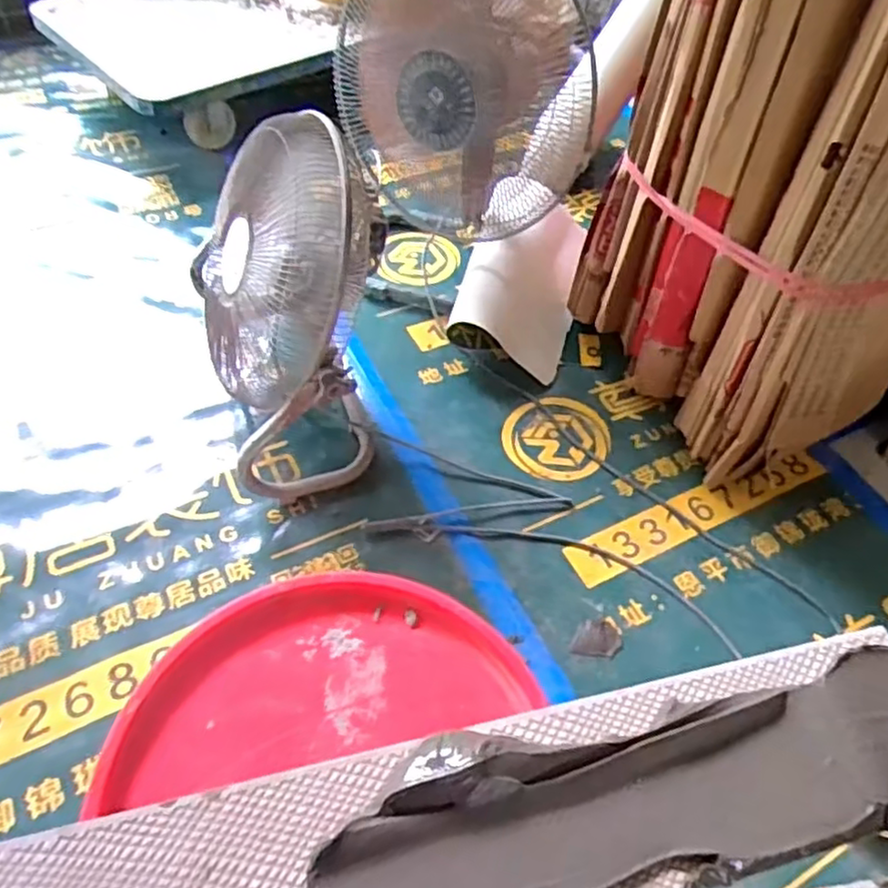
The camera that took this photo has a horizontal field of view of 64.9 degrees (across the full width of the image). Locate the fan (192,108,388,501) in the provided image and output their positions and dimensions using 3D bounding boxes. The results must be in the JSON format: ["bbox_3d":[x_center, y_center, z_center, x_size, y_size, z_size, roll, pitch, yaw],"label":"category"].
[{"bbox_3d":[-0.206,-0.188,0.956,0.226,0.411,0.374,-14,54,-15],"label":"fan"}]

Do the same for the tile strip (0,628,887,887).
[{"bbox_3d":[0.001,0.239,0.422,0.664,0.017,0.126,-9,53,-11],"label":"tile strip"}]

